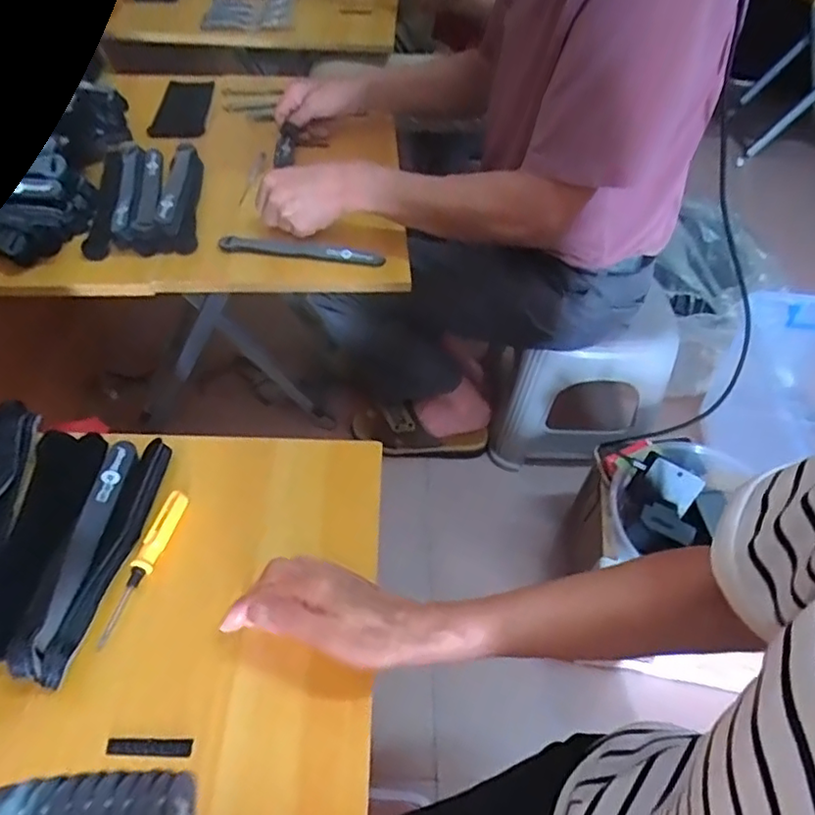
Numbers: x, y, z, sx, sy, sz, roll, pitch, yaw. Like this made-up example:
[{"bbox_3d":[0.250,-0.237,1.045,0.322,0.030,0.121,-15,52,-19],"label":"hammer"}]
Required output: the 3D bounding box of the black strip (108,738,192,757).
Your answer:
[{"bbox_3d":[-0.165,0.216,0.379,0.053,0.004,0.010,2,50,-2],"label":"black strip"}]

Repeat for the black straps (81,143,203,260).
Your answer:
[{"bbox_3d":[-0.328,-0.268,0.748,0.130,0.040,0.215,-3,50,-7],"label":"black straps"}]

